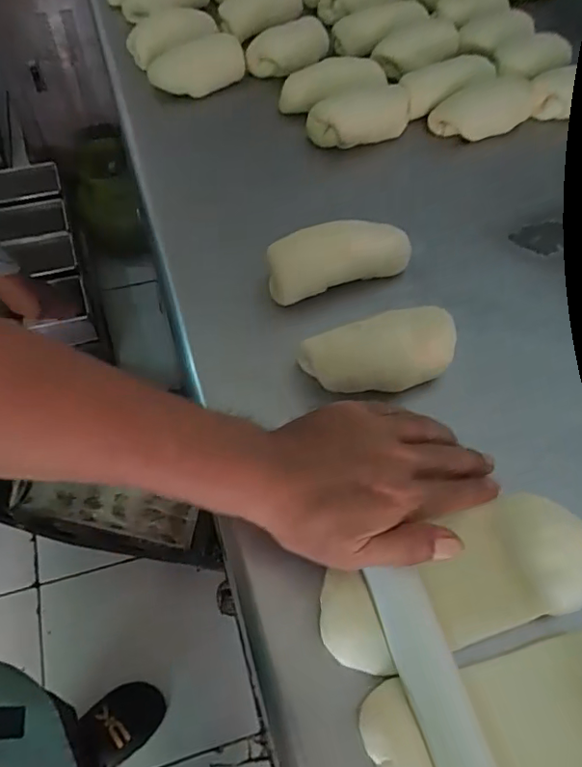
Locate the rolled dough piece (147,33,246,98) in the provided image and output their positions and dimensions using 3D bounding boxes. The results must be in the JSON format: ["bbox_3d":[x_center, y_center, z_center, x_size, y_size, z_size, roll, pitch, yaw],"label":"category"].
[{"bbox_3d":[-0.108,-0.367,0.628,0.113,0.035,0.054,-23,62,-15],"label":"rolled dough piece"}]

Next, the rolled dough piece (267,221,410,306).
[{"bbox_3d":[0.040,-0.109,0.470,0.126,0.045,0.044,-19,61,-13],"label":"rolled dough piece"}]

